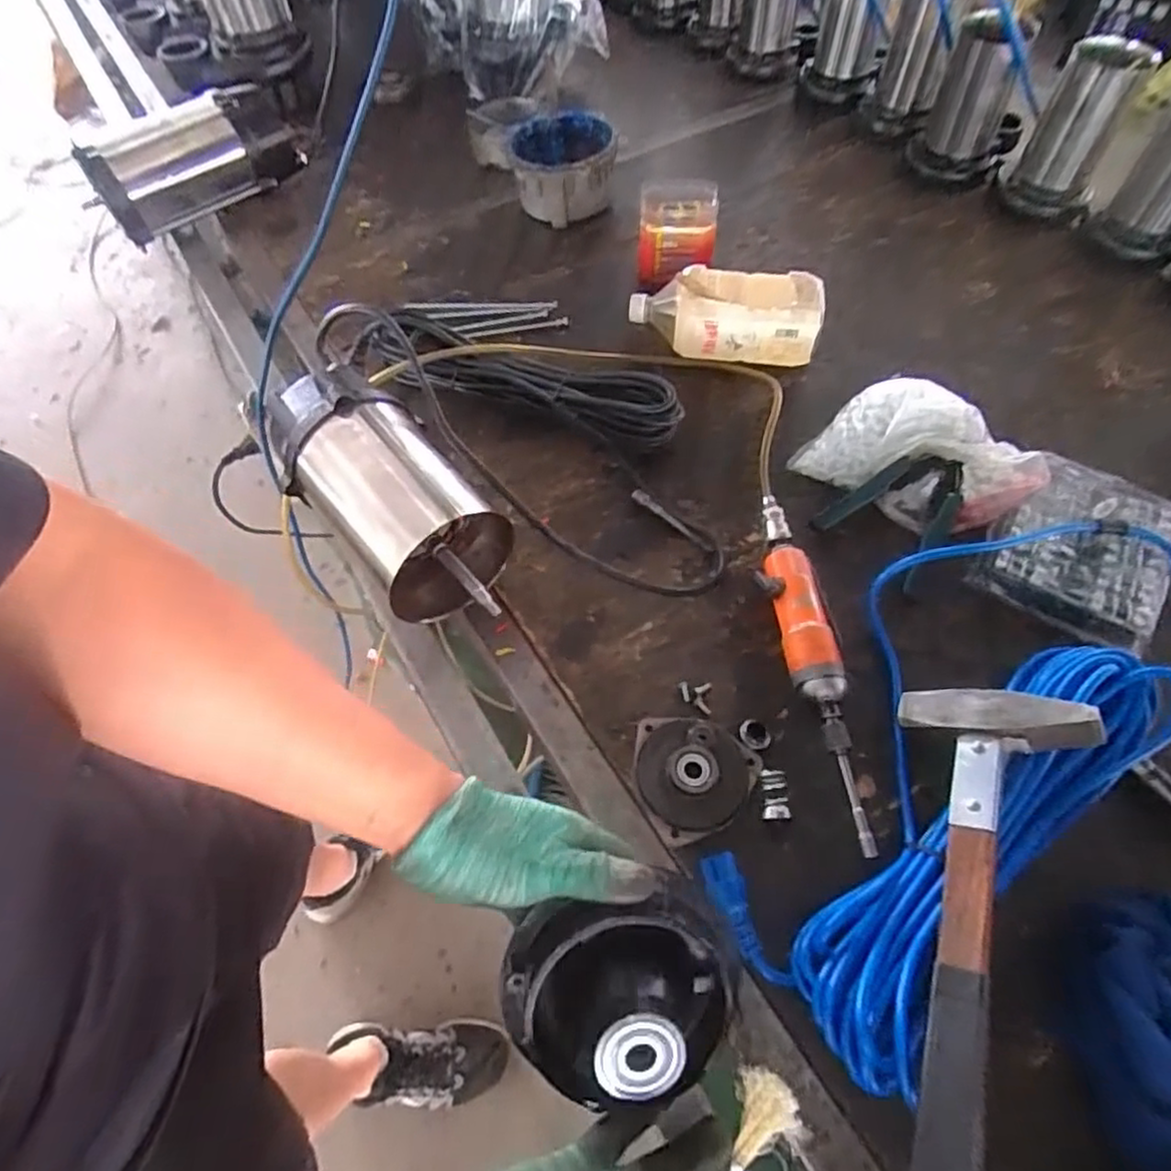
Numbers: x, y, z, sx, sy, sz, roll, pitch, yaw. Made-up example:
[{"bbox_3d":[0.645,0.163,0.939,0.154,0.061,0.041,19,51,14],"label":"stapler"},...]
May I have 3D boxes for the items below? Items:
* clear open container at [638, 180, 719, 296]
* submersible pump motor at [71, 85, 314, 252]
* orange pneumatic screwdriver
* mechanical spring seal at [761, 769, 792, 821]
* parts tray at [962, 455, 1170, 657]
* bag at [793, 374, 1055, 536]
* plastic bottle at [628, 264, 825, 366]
[{"bbox_3d":[0.117,-0.437,0.856,0.091,0.099,0.084,8,59,7],"label":"clear open container"},{"bbox_3d":[-0.541,-0.600,0.956,0.282,0.107,0.092,-41,65,-21],"label":"submersible pump motor"},{"bbox_3d":[0.188,0.057,0.564,0.049,0.041,0.304,-10,58,-4],"label":"orange pneumatic screwdriver"},{"bbox_3d":[0.141,0.159,0.510,0.019,0.022,0.036,3,58,4],"label":"mechanical spring seal"},{"bbox_3d":[0.448,-0.038,0.611,0.141,0.037,0.173,30,64,19],"label":"parts tray"},{"bbox_3d":[0.330,-0.132,0.664,0.204,0.061,0.145,33,65,20],"label":"bag"},{"bbox_3d":[0.157,-0.310,0.780,0.206,0.084,0.095,8,59,7],"label":"plastic bottle"}]

